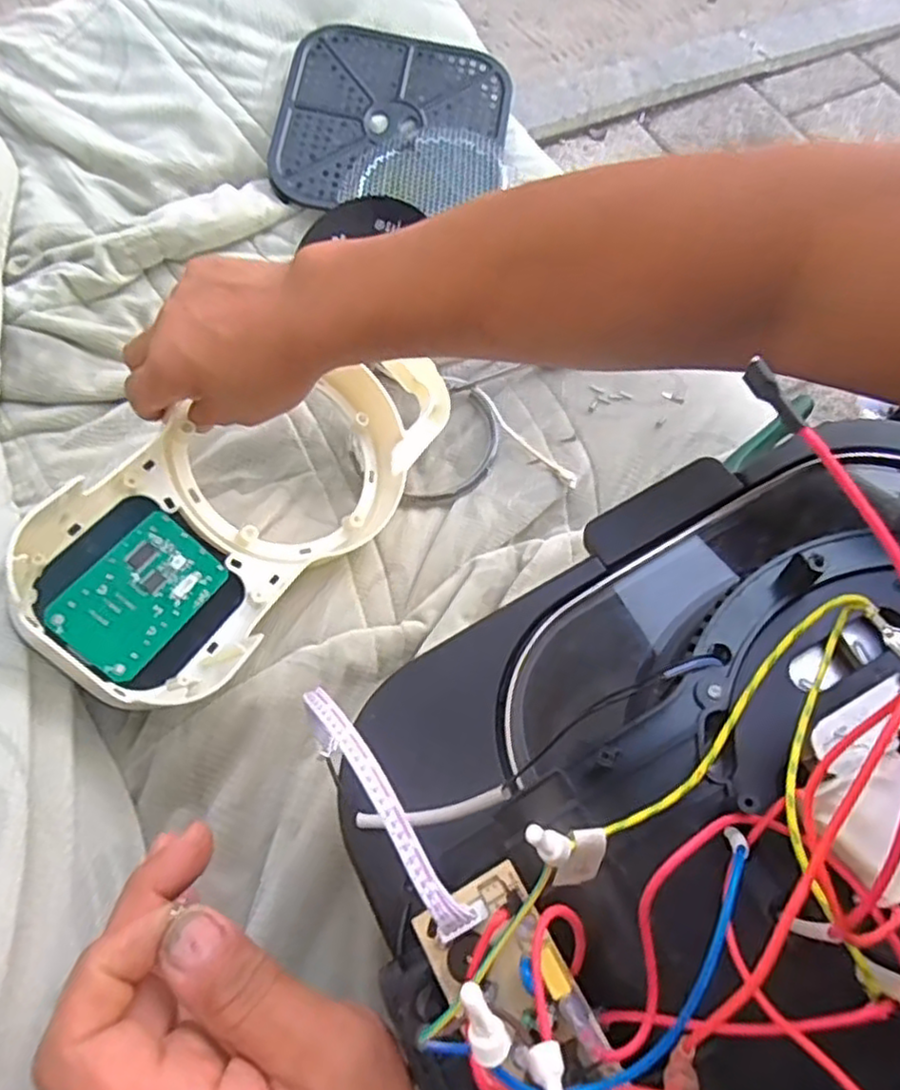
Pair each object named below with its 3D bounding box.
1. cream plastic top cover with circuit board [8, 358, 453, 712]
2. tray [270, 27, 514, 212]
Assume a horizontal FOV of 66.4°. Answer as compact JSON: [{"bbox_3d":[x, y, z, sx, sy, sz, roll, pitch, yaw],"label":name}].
[{"bbox_3d":[-0.137,-0.045,0.474,0.161,0.050,0.325,50,59,-10],"label":"cream plastic top cover with circuit board"},{"bbox_3d":[-0.055,-0.412,0.663,0.215,0.021,0.204,9,74,4],"label":"tray"}]

